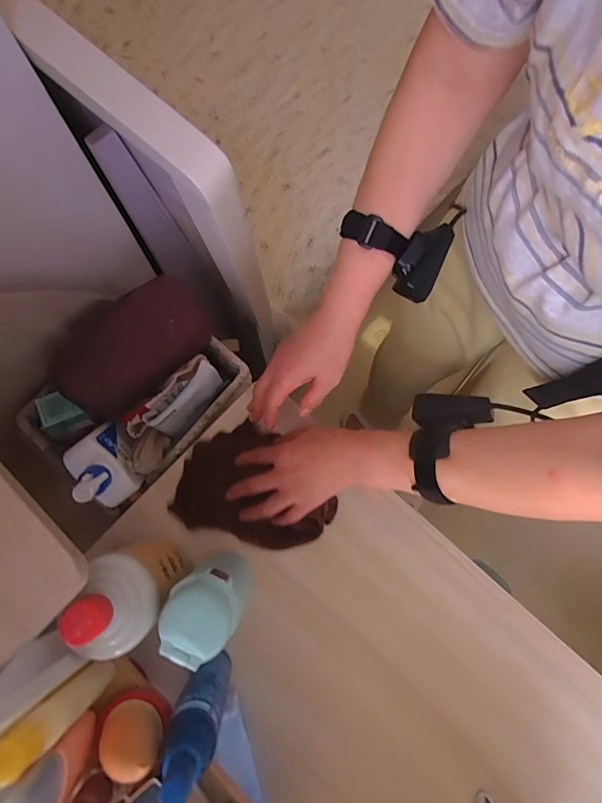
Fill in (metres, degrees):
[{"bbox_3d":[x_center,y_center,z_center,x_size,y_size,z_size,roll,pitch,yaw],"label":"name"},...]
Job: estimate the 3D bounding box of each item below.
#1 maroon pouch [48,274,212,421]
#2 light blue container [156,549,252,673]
[{"bbox_3d":[-0.228,-0.078,0.539,0.200,0.067,0.117,-42,79,-11],"label":"maroon pouch"},{"bbox_3d":[-0.079,0.186,0.385,0.062,0.185,0.065,12,75,2],"label":"light blue container"}]

